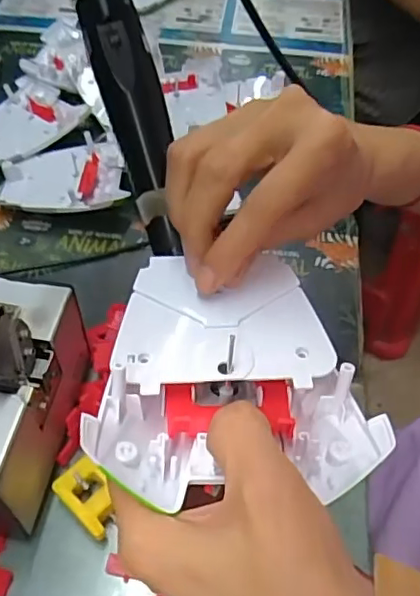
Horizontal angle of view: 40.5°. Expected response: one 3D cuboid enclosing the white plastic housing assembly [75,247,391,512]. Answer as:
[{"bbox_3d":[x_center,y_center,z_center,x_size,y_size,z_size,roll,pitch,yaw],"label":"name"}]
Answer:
[{"bbox_3d":[0.012,0.027,0.218,0.095,0.025,0.101,7,52,-1],"label":"white plastic housing assembly"}]

